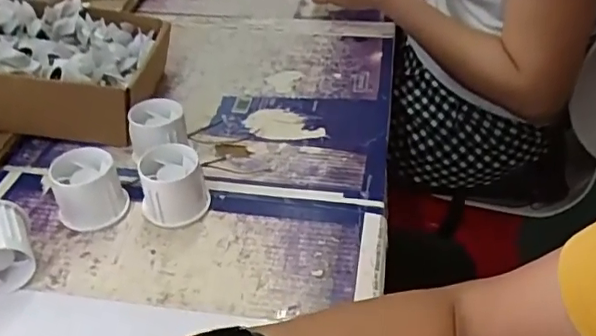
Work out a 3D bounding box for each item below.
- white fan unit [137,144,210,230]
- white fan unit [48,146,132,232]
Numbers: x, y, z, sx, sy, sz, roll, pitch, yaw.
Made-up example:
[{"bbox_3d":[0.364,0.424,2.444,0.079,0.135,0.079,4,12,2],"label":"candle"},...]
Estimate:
[{"bbox_3d":[-0.107,0.015,0.480,0.054,0.049,0.054,-10,40,-11],"label":"white fan unit"},{"bbox_3d":[-0.178,0.018,0.476,0.055,0.049,0.053,-17,42,-18],"label":"white fan unit"}]

